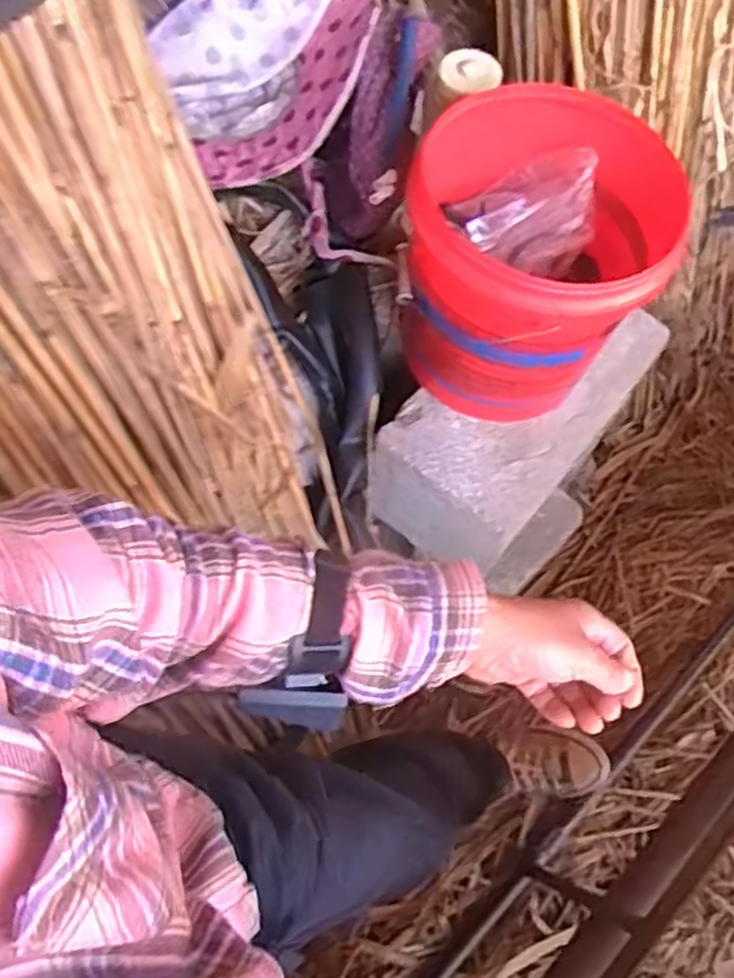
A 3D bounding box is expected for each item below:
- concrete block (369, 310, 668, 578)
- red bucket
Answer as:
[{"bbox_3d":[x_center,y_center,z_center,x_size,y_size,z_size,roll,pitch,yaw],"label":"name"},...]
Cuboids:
[{"bbox_3d":[0.195,-0.088,0.990,0.192,0.128,0.405,39,68,14],"label":"concrete block"},{"bbox_3d":[0.176,-0.253,0.859,0.249,0.256,0.300,17,65,5],"label":"red bucket"}]

